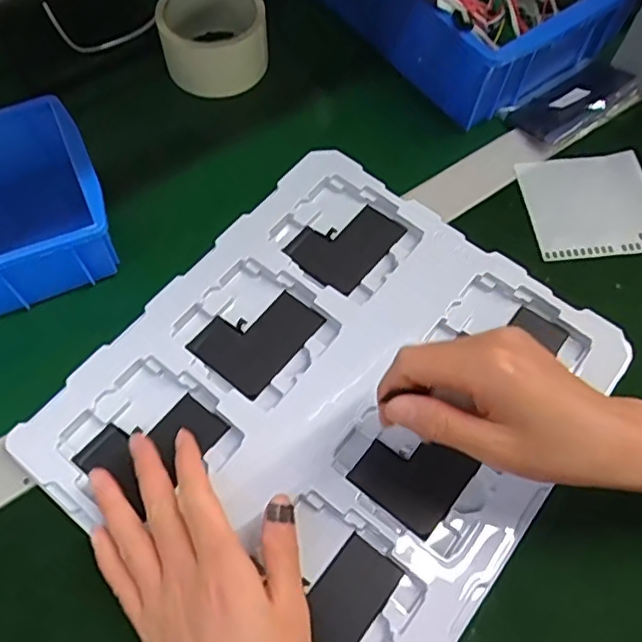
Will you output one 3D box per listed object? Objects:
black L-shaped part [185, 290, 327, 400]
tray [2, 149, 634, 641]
[{"bbox_3d":[-0.044,0.009,0.418,0.060,0.006,0.077,37,70,15],"label":"black L-shaped part"},{"bbox_3d":[0.011,0.046,0.399,0.279,0.024,0.311,36,70,15],"label":"tray"}]

